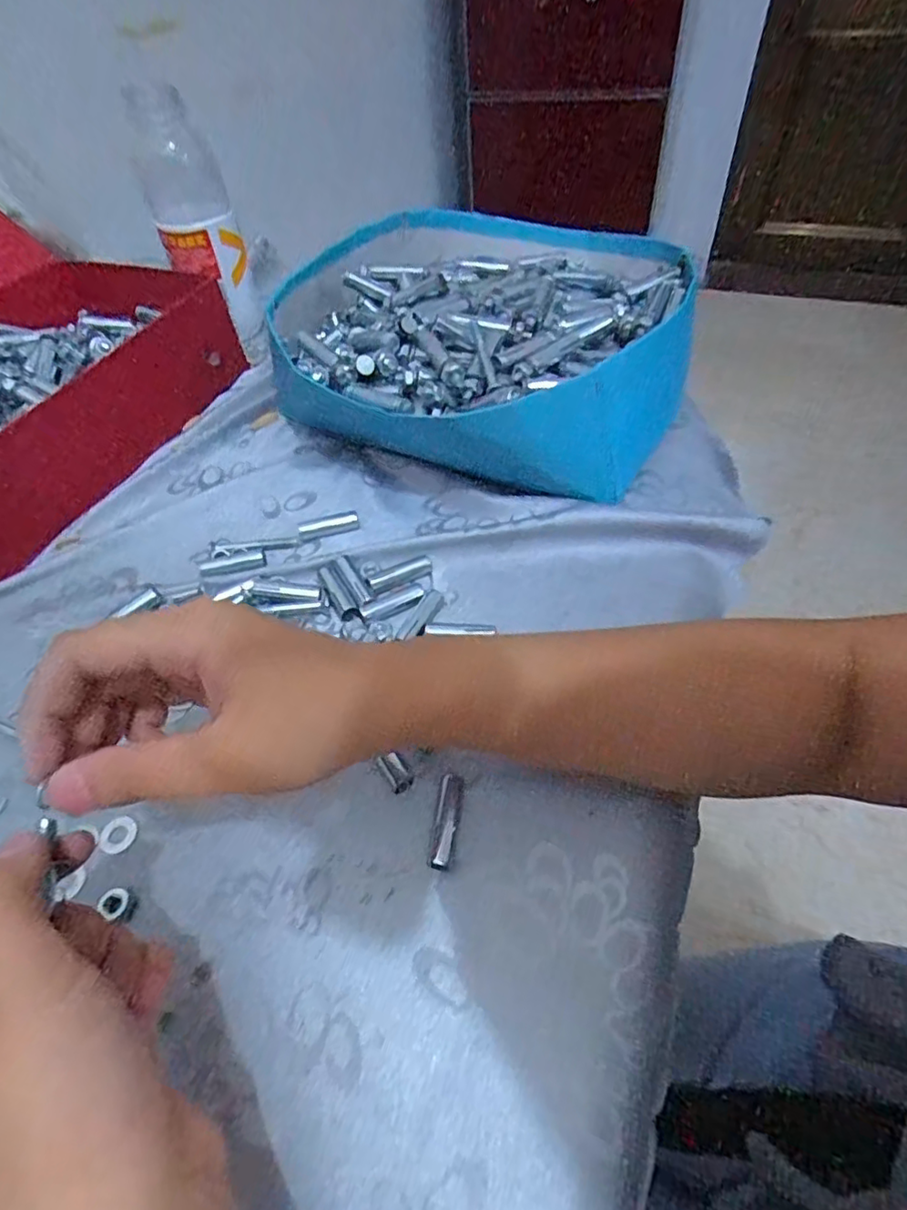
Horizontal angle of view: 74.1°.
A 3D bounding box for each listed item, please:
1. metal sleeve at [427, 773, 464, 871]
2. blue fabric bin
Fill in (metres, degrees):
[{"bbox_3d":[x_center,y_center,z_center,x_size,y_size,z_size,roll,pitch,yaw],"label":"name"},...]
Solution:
[{"bbox_3d":[-0.003,0.096,0.267,0.011,0.006,0.040,7,51,8],"label":"metal sleeve"},{"bbox_3d":[0.020,-0.207,0.464,0.293,0.091,0.265,11,52,11],"label":"blue fabric bin"}]

